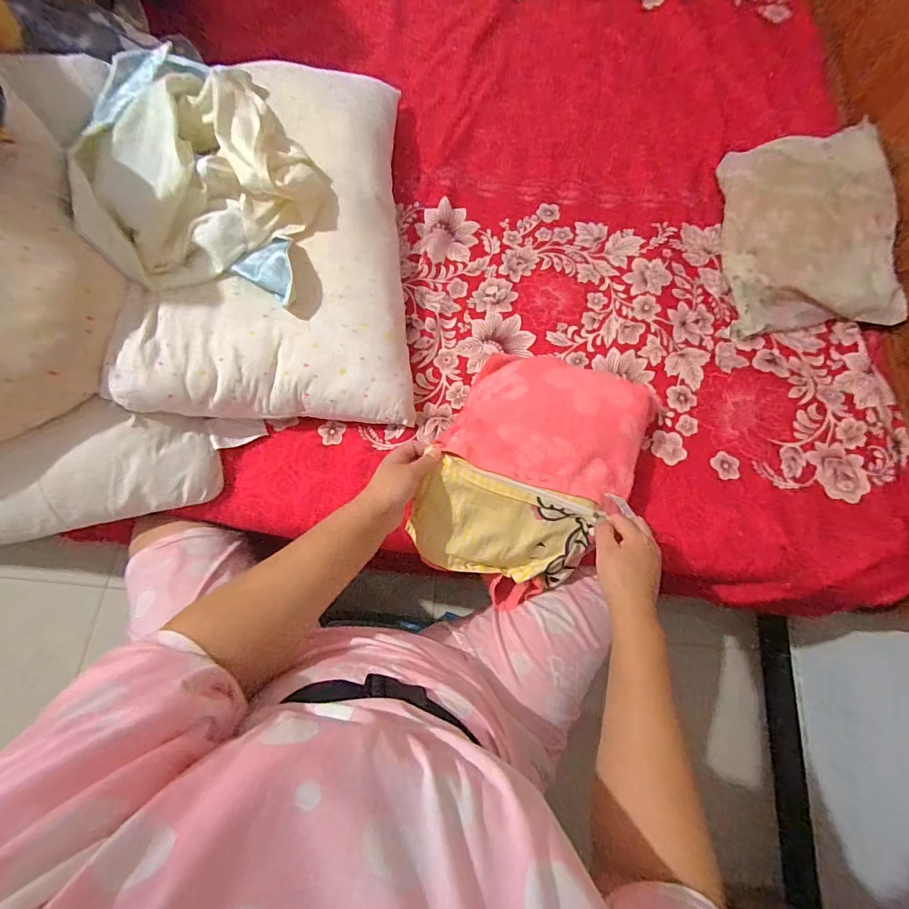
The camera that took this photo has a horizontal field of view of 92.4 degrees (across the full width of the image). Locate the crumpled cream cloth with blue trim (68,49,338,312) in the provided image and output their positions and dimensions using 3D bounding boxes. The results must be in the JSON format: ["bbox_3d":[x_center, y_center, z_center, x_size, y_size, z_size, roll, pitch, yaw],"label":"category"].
[{"bbox_3d":[-0.334,-0.402,0.617,0.271,0.128,0.376,-8,73,-4],"label":"crumpled cream cloth with blue trim"}]

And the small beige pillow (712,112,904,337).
[{"bbox_3d":[0.587,-0.384,0.737,0.235,0.097,0.369,2,73,-1],"label":"small beige pillow"}]

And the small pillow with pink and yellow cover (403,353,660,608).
[{"bbox_3d":[0.107,0.021,0.596,0.247,0.079,0.333,23,74,6],"label":"small pillow with pink and yellow cover"}]

